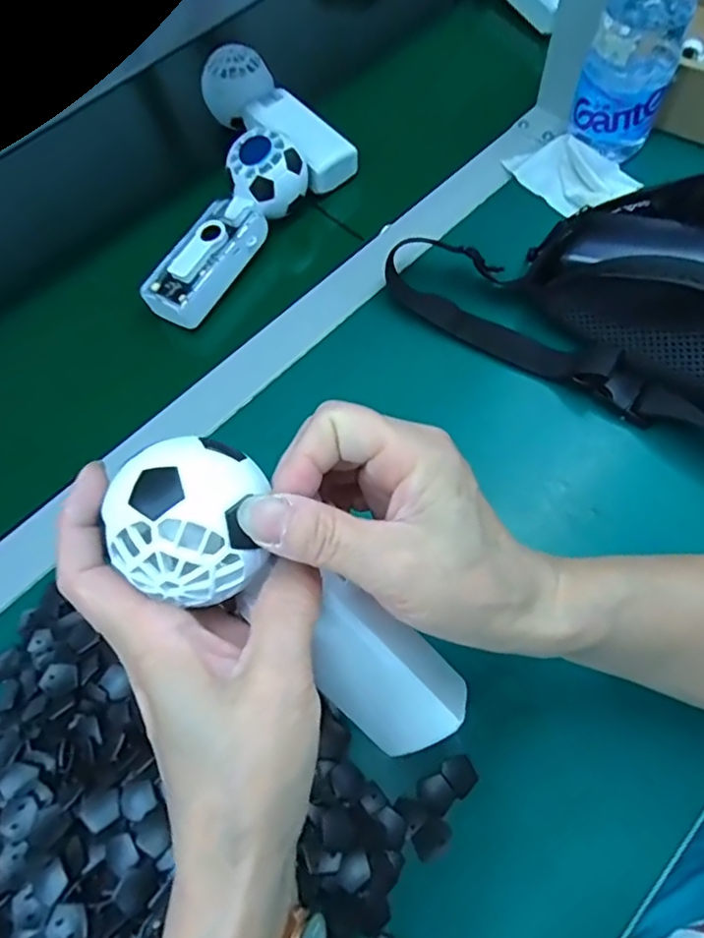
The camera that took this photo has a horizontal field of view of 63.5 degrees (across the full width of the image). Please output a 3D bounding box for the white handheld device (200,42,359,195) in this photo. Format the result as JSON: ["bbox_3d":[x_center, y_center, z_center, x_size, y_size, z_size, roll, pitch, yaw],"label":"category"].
[{"bbox_3d":[-0.065,-0.305,0.490,0.049,0.040,0.163,-42,67,-14],"label":"white handheld device"}]

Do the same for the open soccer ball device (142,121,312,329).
[{"bbox_3d":[-0.098,-0.186,0.433,0.049,0.048,0.161,28,70,18],"label":"open soccer ball device"}]

